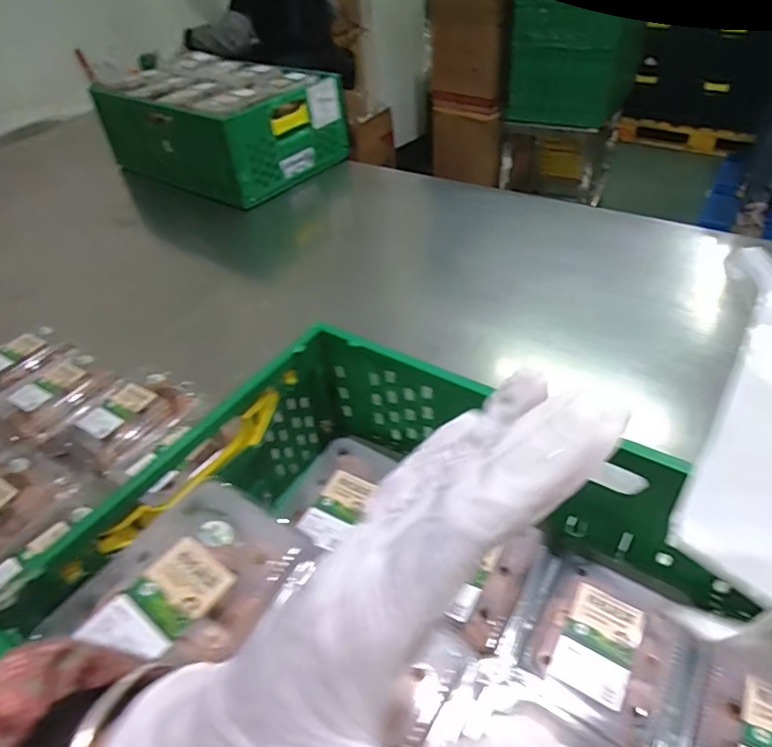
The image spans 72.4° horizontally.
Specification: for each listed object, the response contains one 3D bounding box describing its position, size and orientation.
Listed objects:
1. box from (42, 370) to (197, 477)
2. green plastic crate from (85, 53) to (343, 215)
[{"bbox_3d":[-0.371,0.060,0.734,0.147,0.045,0.164,20,48,27],"label":"box"},{"bbox_3d":[-0.406,-0.635,1.356,0.473,0.234,0.400,25,50,30],"label":"green plastic crate"}]

